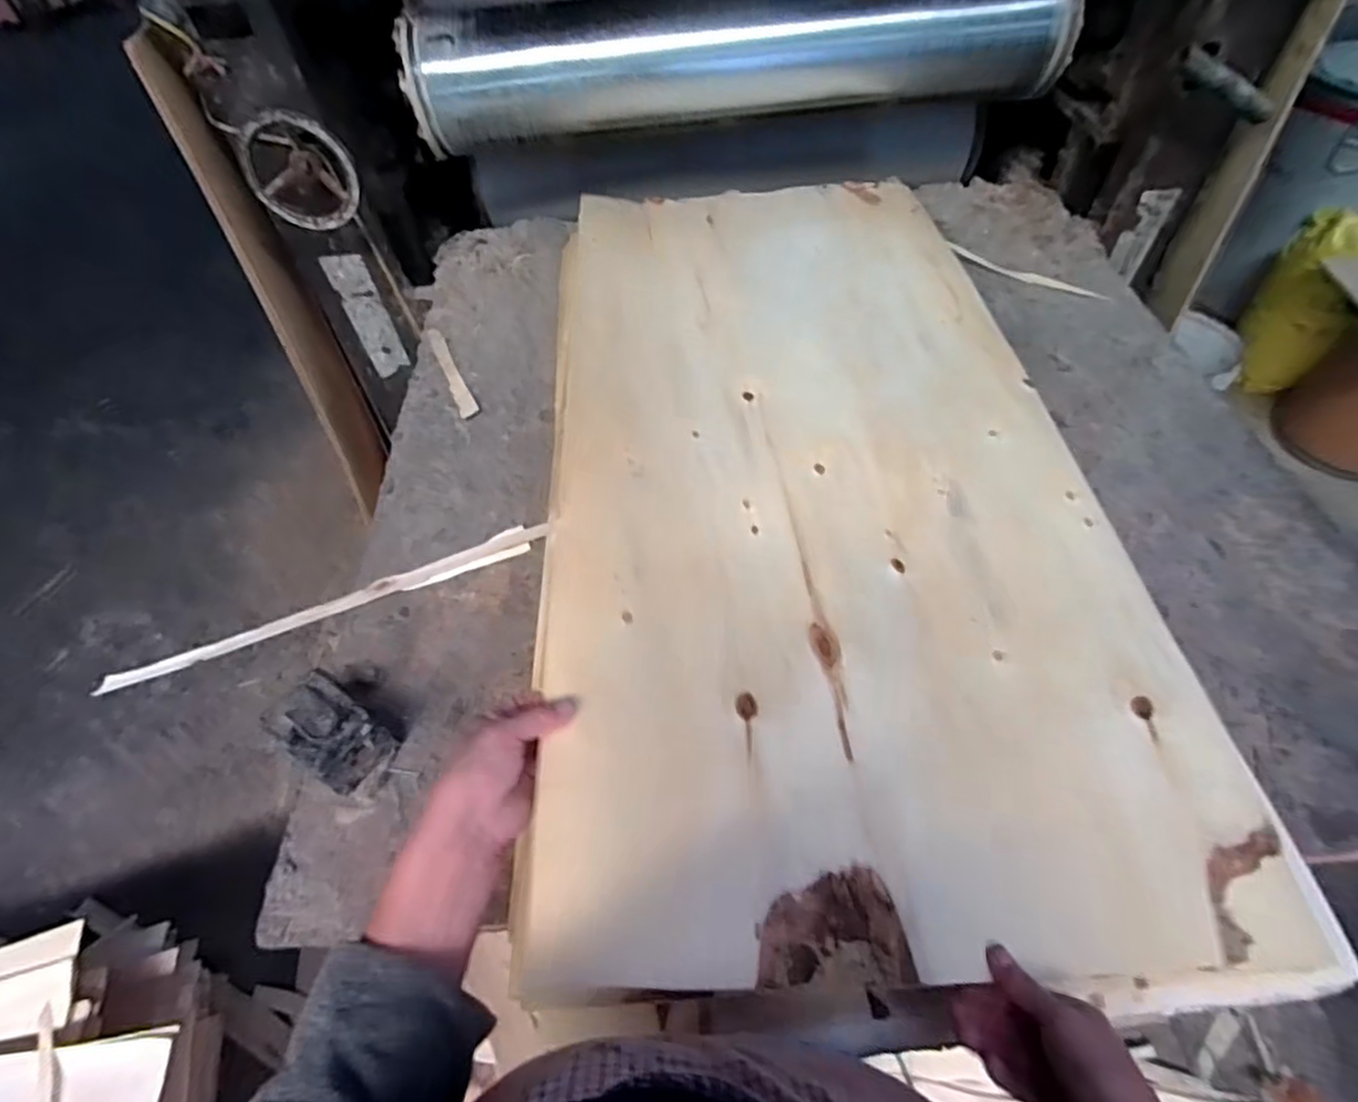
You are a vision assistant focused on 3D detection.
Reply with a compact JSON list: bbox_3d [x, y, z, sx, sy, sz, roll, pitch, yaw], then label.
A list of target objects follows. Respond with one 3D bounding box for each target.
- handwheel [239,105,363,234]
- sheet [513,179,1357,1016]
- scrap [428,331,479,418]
[{"bbox_3d":[-0.585,-0.585,0.984,0.158,0.158,0.031,-10,51,-8],"label":"handwheel"},{"bbox_3d":[0.162,-0.141,0.768,0.614,0.148,1.128,-3,51,-3],"label":"sheet"},{"bbox_3d":[-0.366,-0.290,1.021,0.029,0.013,0.242,-21,53,-16],"label":"scrap"}]

